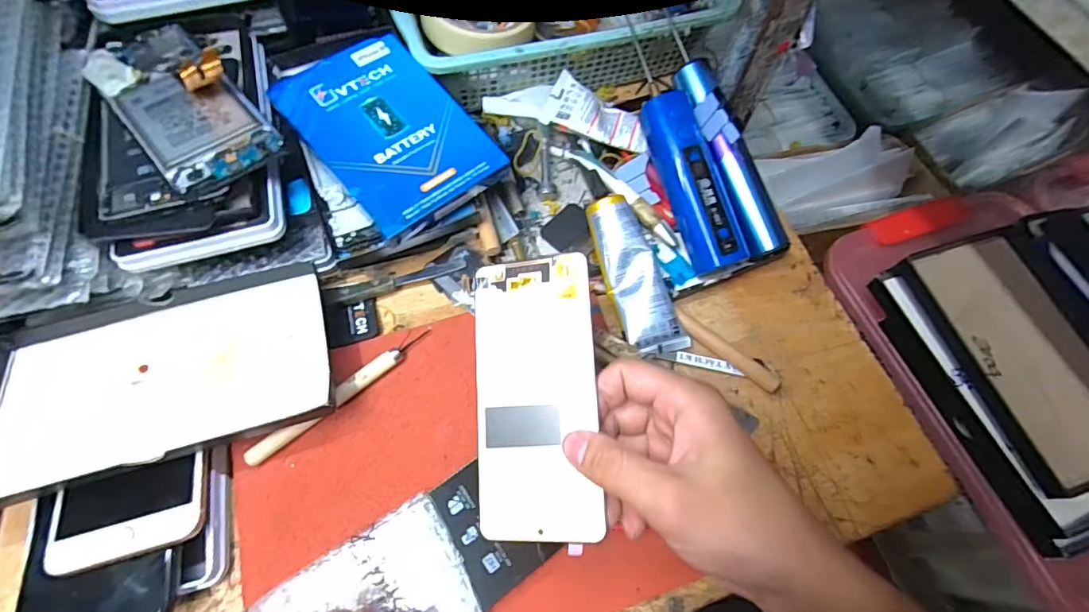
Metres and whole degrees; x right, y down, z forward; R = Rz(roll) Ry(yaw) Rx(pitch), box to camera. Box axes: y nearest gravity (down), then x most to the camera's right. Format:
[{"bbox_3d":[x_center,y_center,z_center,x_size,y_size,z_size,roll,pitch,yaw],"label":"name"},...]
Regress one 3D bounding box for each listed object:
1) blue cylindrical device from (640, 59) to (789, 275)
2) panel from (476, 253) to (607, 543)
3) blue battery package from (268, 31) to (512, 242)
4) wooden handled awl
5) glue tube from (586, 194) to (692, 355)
[{"bbox_3d":[0.121,-0.102,0.362,0.071,0.040,0.151,-18,86,-10],"label":"blue cylindrical device"},{"bbox_3d":[-0.005,0.048,0.279,0.068,0.007,0.151,-6,78,16],"label":"panel"},{"bbox_3d":[-0.106,-0.121,0.340,0.097,0.005,0.139,-38,80,-17],"label":"blue battery package"},{"bbox_3d":[-0.129,0.056,0.322,0.129,0.014,0.010,-38,72,-17],"label":"wooden handled awl"},{"bbox_3d":[0.061,-0.021,0.349,0.038,0.019,0.114,-19,83,-10],"label":"glue tube"}]

